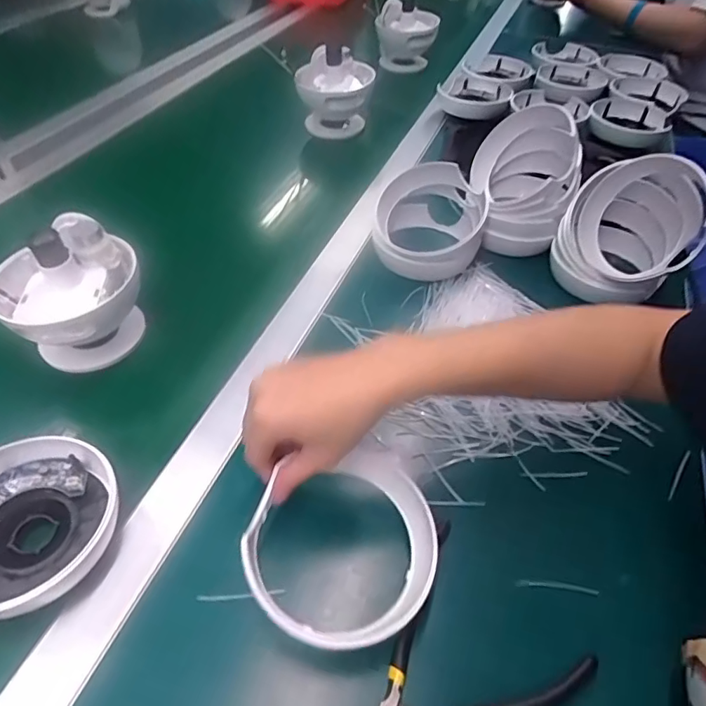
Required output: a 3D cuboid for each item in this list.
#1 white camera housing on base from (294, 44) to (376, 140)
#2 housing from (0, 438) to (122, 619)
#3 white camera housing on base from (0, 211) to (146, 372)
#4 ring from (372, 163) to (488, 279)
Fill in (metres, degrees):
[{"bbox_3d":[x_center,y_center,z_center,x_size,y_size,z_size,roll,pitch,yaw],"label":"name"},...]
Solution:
[{"bbox_3d":[-0.029,-0.394,0.778,0.110,0.098,0.103,2,48,-3],"label":"white camera housing on base"},{"bbox_3d":[-0.216,0.117,0.341,0.112,0.040,0.114,-11,49,-14],"label":"housing"},{"bbox_3d":[-0.253,-0.051,0.451,0.113,0.111,0.122,2,48,-3],"label":"white camera housing on base"},{"bbox_3d":[0.084,-0.148,0.558,0.109,0.070,0.112,2,50,-3],"label":"ring"}]

